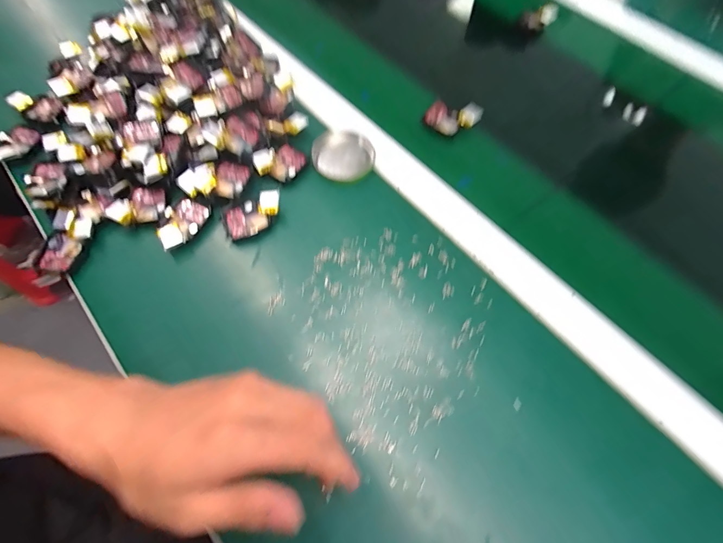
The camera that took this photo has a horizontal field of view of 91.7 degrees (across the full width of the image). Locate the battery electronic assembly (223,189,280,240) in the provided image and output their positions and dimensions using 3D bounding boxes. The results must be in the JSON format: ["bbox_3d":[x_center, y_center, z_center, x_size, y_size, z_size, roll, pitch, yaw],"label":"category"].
[{"bbox_3d":[-0.102,-0.054,0.335,0.056,0.013,0.036,-26,69,-13],"label":"battery electronic assembly"}]

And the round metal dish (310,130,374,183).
[{"bbox_3d":[-0.019,-0.123,0.373,0.063,0.015,0.056,-6,66,-5],"label":"round metal dish"}]

